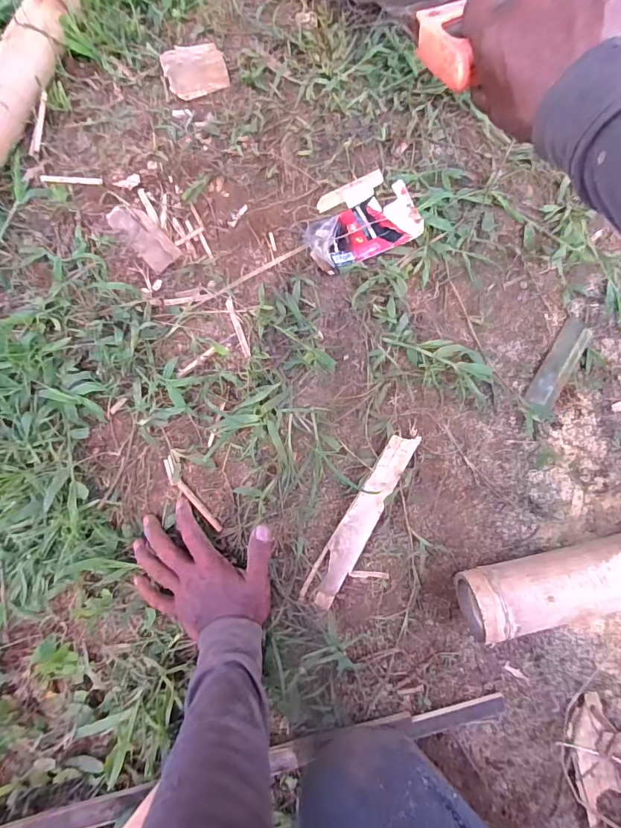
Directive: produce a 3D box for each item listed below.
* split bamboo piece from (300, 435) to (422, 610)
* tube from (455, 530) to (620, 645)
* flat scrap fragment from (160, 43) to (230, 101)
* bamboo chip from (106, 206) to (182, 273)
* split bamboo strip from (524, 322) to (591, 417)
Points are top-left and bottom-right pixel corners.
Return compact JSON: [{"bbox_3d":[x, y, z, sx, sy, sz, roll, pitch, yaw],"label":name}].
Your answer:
[{"bbox_3d":[0.059,0.117,0.491,0.036,0.014,0.209,32,81,6],"label":"split bamboo piece"},{"bbox_3d":[0.270,0.168,0.451,0.233,0.070,0.063,-14,79,-3],"label":"tube"},{"bbox_3d":[-0.158,-0.475,0.601,0.082,0.013,0.068,-17,79,-3],"label":"flat scrap fragment"},{"bbox_3d":[-0.215,-0.231,0.562,0.042,0.007,0.103,-44,82,-8],"label":"bamboo chip"},{"bbox_3d":[0.298,-0.056,0.522,0.035,0.014,0.136,31,80,6],"label":"split bamboo strip"}]

